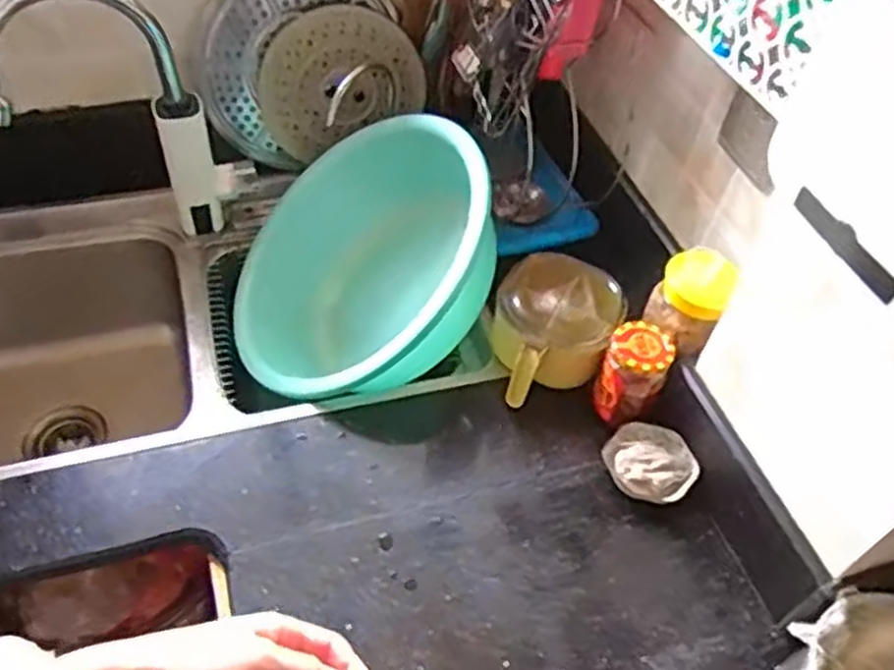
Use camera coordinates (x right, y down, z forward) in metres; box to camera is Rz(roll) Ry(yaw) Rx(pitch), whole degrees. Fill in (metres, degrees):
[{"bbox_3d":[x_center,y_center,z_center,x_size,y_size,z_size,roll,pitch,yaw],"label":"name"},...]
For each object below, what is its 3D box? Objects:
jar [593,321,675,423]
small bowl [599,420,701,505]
[{"bbox_3d":[0.202,0.048,0.846,0.065,0.116,0.070,3,49,-4],"label":"jar"},{"bbox_3d":[0.219,0.139,0.826,0.094,0.034,0.092,3,48,-3],"label":"small bowl"}]

